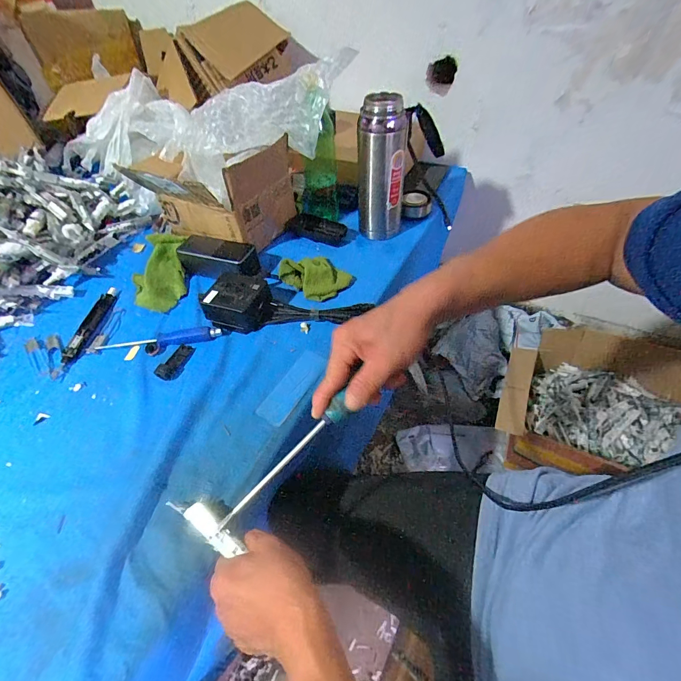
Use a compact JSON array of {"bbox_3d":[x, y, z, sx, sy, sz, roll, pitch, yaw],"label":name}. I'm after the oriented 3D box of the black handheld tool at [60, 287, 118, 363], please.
[{"bbox_3d":[-0.383,-0.029,0.556,0.028,0.010,0.149,-3,48,2],"label":"black handheld tool"}]

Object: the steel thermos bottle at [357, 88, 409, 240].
[{"bbox_3d":[0.070,-0.290,0.614,0.079,0.212,0.085,-1,48,3],"label":"steel thermos bottle"}]

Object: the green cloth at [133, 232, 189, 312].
[{"bbox_3d":[-0.311,-0.119,0.615,0.088,0.030,0.173,-12,48,-7],"label":"green cloth"}]

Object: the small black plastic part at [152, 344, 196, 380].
[{"bbox_3d":[-0.225,0.028,0.491,0.032,0.010,0.057,11,50,13],"label":"small black plastic part"}]

